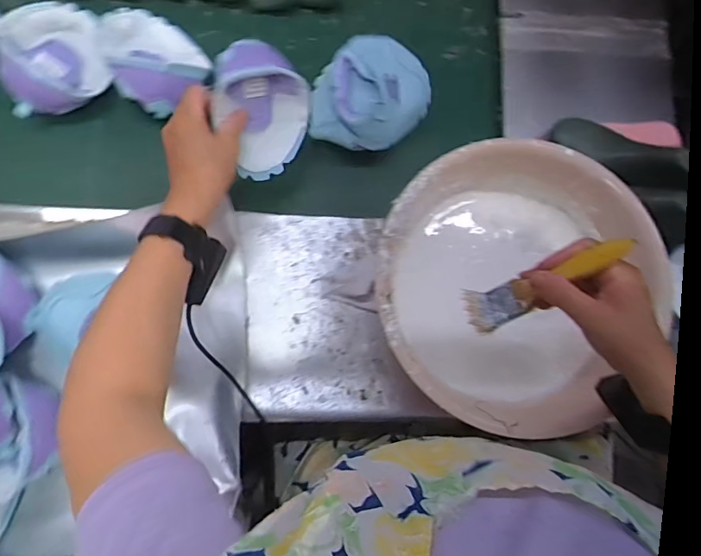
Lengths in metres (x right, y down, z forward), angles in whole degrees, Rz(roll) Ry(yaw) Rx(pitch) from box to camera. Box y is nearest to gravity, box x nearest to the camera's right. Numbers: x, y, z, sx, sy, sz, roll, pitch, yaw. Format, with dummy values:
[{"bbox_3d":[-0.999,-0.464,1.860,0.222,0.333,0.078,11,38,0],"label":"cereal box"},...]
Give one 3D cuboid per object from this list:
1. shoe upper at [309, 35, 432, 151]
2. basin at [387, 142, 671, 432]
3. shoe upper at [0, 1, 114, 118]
[{"bbox_3d":[0.025,-0.238,0.642,0.147,0.101,0.125,22,82,-3],"label":"shoe upper"},{"bbox_3d":[0.177,0.009,0.576,0.300,0.125,0.300,1,84,-5],"label":"basin"},{"bbox_3d":[-0.382,-0.288,0.640,0.124,0.054,0.145,-20,86,-7],"label":"shoe upper"}]

